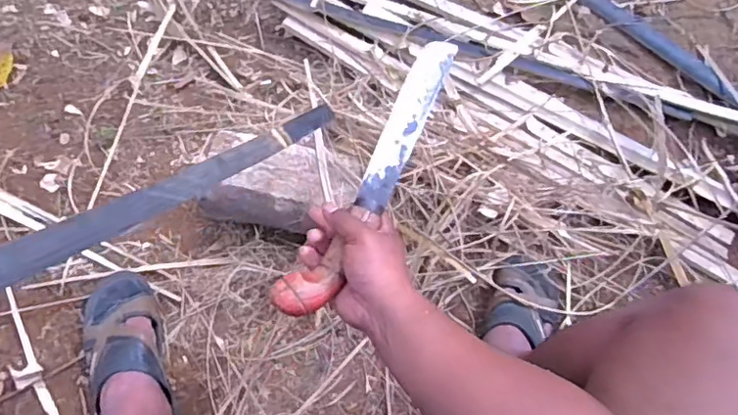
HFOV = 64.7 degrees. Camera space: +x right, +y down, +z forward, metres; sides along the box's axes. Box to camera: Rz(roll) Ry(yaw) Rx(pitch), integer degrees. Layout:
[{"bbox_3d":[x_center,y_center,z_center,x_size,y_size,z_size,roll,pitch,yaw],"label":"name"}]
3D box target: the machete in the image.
[{"bbox_3d":[0.009,-0.042,0.605,0.050,0.029,0.346,27,67,7],"label":"machete"}]

